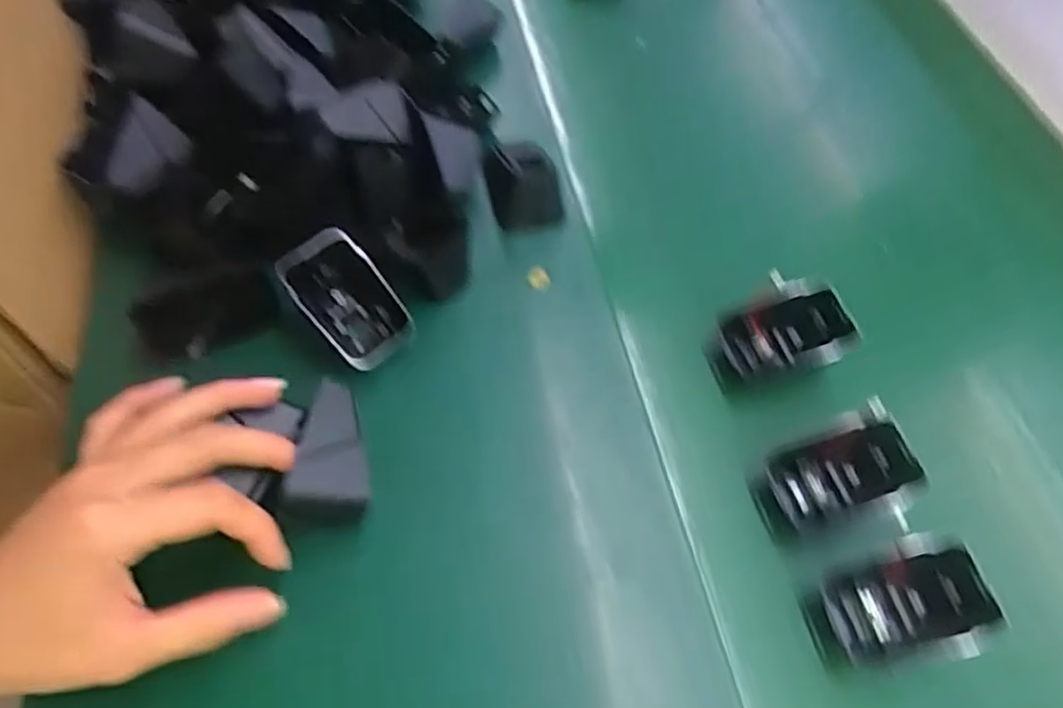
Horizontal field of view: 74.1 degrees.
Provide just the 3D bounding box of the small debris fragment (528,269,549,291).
[{"bbox_3d":[0.005,-0.046,0.426,0.013,0.008,0.014,2,57,-3],"label":"small debris fragment"}]

